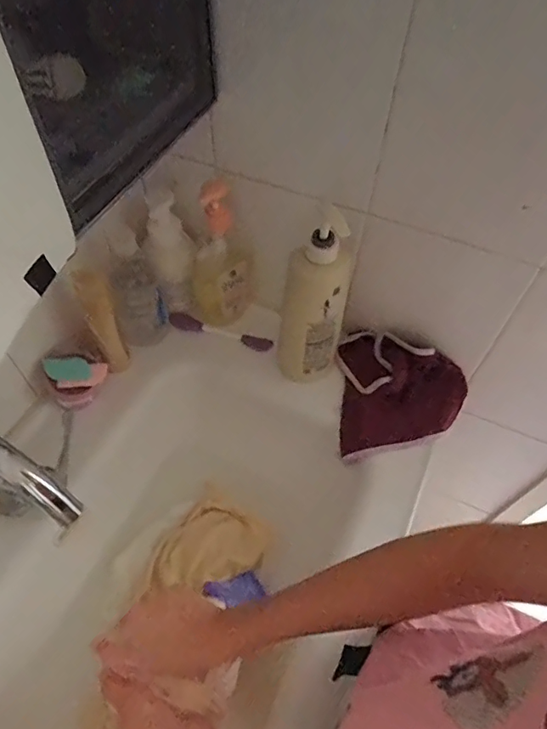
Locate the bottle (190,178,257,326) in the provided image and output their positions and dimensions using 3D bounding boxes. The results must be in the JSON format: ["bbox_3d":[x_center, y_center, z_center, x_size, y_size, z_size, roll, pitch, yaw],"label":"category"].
[{"bbox_3d":[-0.075,-0.138,0.687,0.076,0.194,0.068,-33,62,-22],"label":"bottle"}]

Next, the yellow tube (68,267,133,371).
[{"bbox_3d":[-0.222,-0.053,0.651,0.035,0.153,0.024,-25,37,-18],"label":"yellow tube"}]

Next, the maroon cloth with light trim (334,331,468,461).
[{"bbox_3d":[0.185,0.036,0.688,0.184,0.072,0.174,1,55,-1],"label":"maroon cloth with light trim"}]

